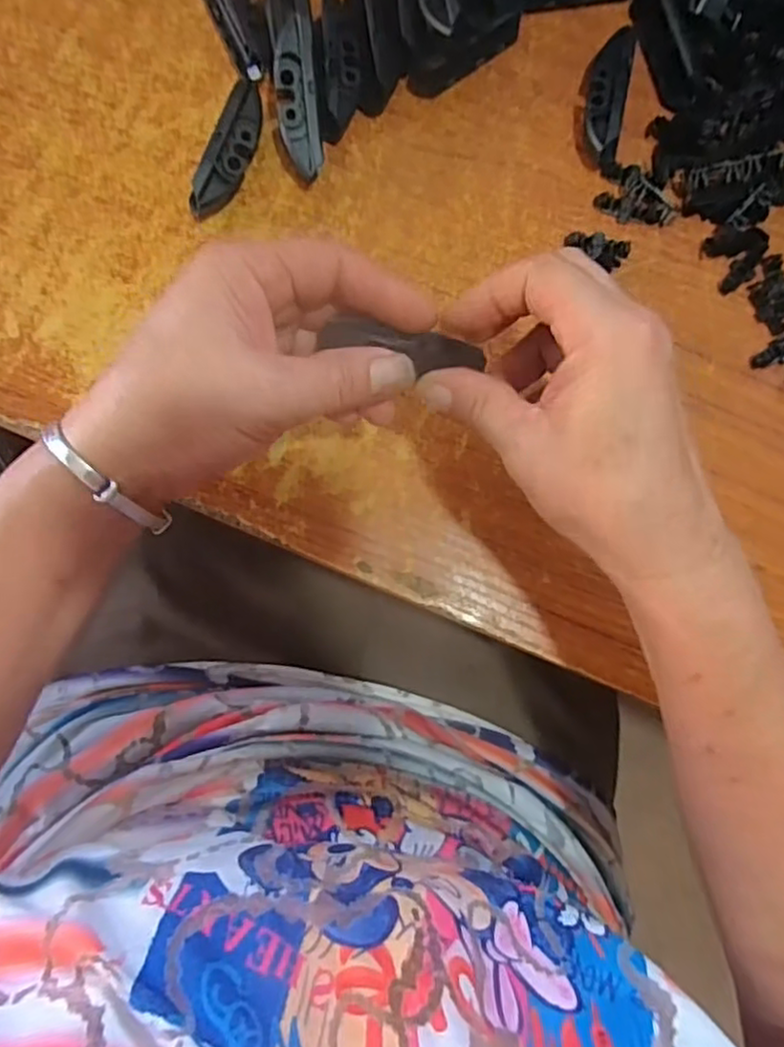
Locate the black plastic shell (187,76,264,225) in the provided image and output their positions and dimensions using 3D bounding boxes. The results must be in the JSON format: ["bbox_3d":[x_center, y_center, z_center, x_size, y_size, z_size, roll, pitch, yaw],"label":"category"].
[{"bbox_3d":[-0.083,-0.191,0.340,0.020,0.023,0.071,21,84,-3],"label":"black plastic shell"}]

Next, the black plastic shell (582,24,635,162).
[{"bbox_3d":[0.115,-0.232,0.359,0.021,0.022,0.068,7,84,-4],"label":"black plastic shell"}]

